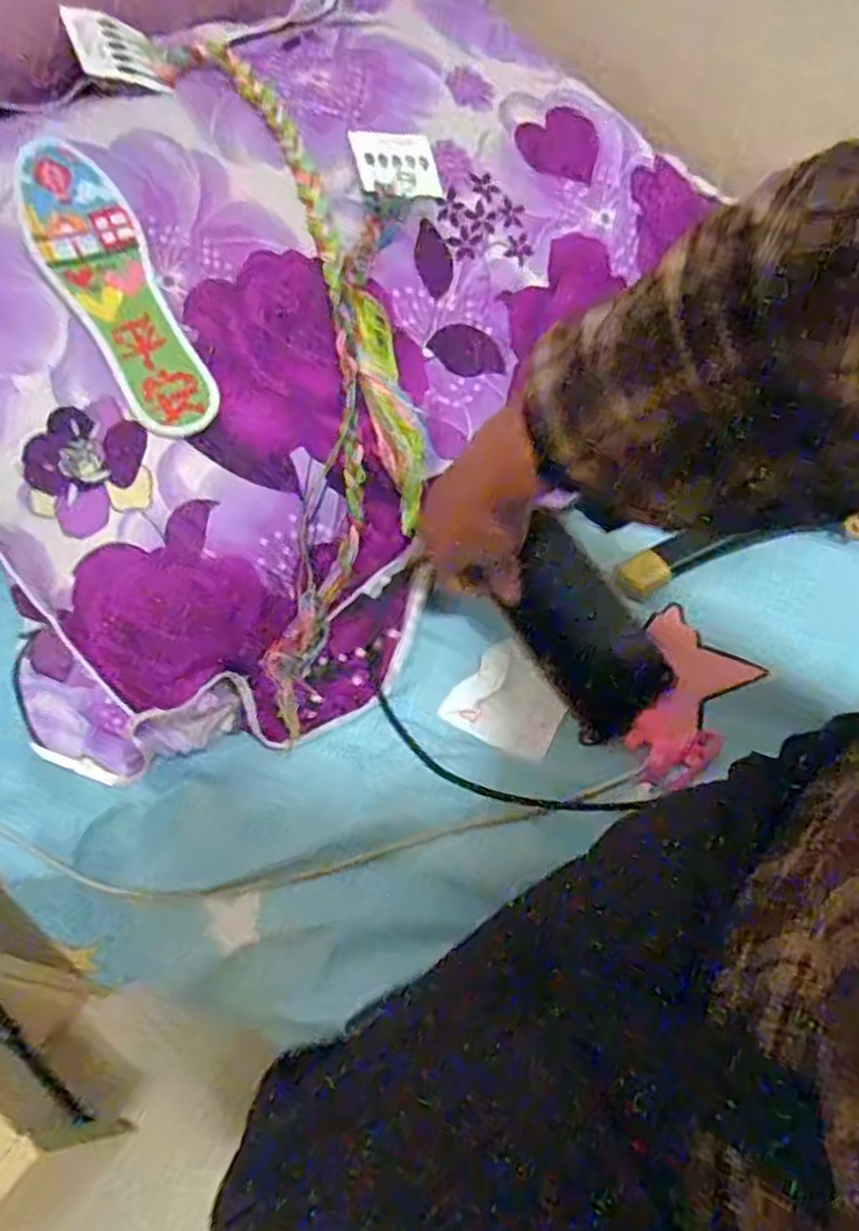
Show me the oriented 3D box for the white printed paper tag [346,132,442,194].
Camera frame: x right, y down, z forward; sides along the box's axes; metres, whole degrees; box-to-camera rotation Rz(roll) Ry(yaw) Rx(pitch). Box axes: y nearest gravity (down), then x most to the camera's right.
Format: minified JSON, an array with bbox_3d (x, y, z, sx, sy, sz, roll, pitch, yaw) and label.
[{"bbox_3d":[-0.025,-0.345,0.600,0.062,0.004,0.063,-7,71,-16],"label":"white printed paper tag"}]

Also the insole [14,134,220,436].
[{"bbox_3d":[-0.204,-0.212,0.507,0.064,0.009,0.212,-28,87,-16],"label":"insole"}]

